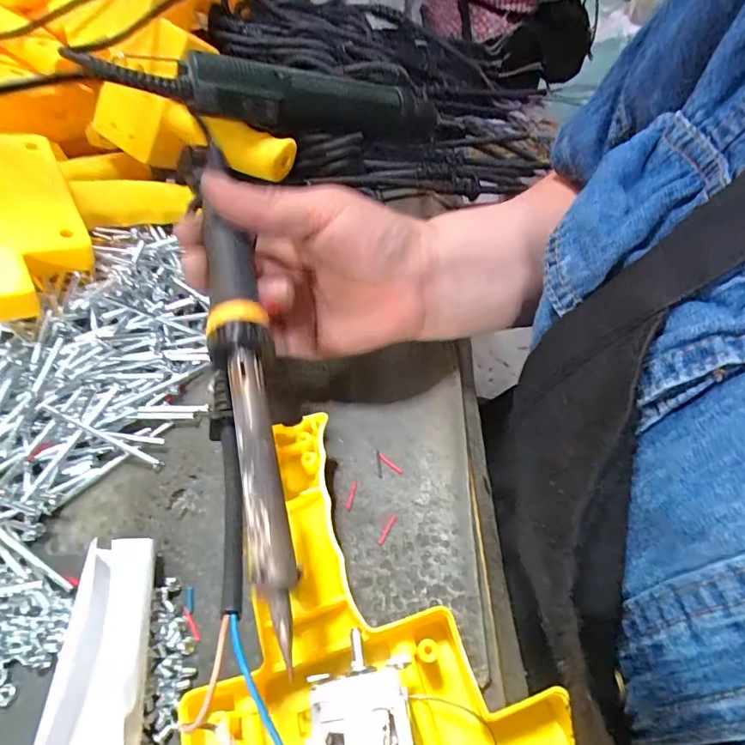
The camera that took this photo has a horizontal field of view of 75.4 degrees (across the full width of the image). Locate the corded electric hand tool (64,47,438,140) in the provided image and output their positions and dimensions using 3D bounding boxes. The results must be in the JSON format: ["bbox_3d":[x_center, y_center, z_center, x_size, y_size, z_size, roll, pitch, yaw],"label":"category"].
[{"bbox_3d":[-0.057,-0.211,0.372,0.289,0.039,0.036,-15,49,-35],"label":"corded electric hand tool"}]

